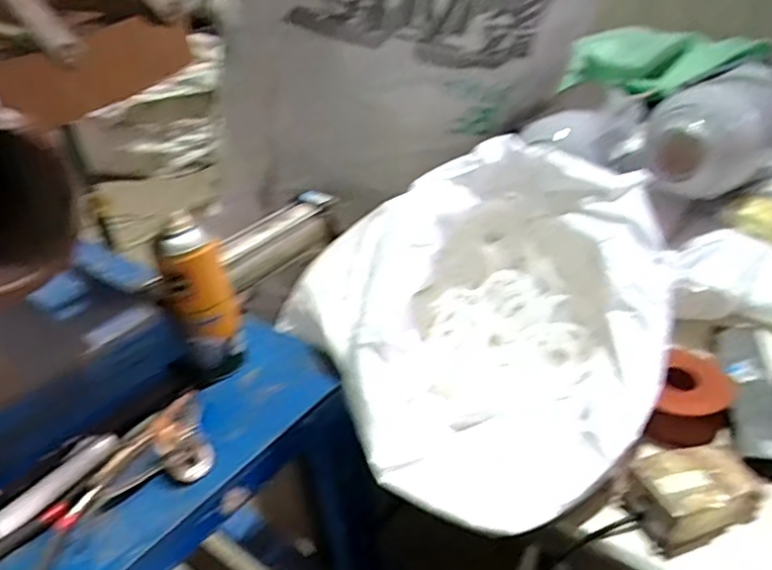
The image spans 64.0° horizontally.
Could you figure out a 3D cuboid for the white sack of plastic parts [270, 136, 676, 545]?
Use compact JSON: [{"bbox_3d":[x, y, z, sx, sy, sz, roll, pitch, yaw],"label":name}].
[{"bbox_3d":[0.115,0.027,0.630,0.361,0.209,0.322,-25,38,-26],"label":"white sack of plastic parts"}]

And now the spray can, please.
[{"bbox_3d":[-0.186,0.014,0.631,0.060,0.168,0.052,-19,36,-19],"label":"spray can"}]

